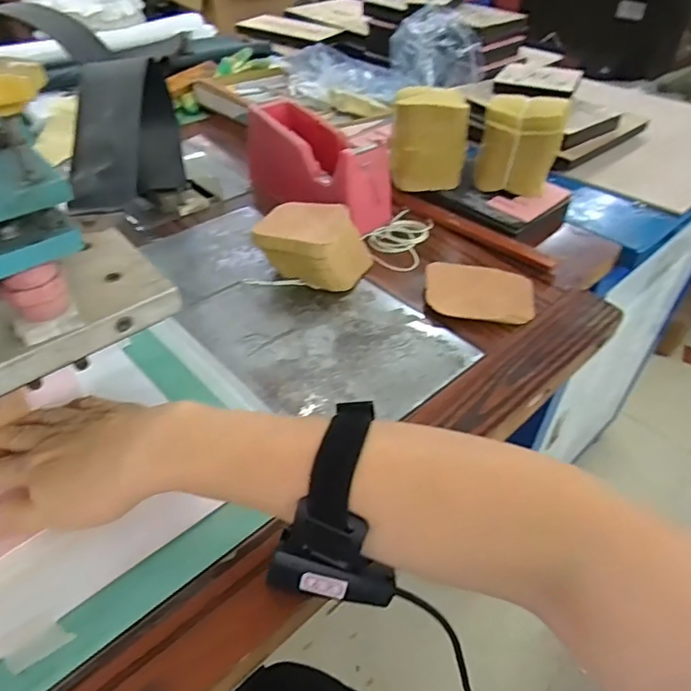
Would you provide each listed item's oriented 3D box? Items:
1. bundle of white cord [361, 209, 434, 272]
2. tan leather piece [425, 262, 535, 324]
[{"bbox_3d":[0.056,-0.122,0.592,0.068,0.006,0.113,14,45,13],"label":"bundle of white cord"},{"bbox_3d":[0.130,-0.054,0.515,0.103,0.015,0.083,4,43,3],"label":"tan leather piece"}]

